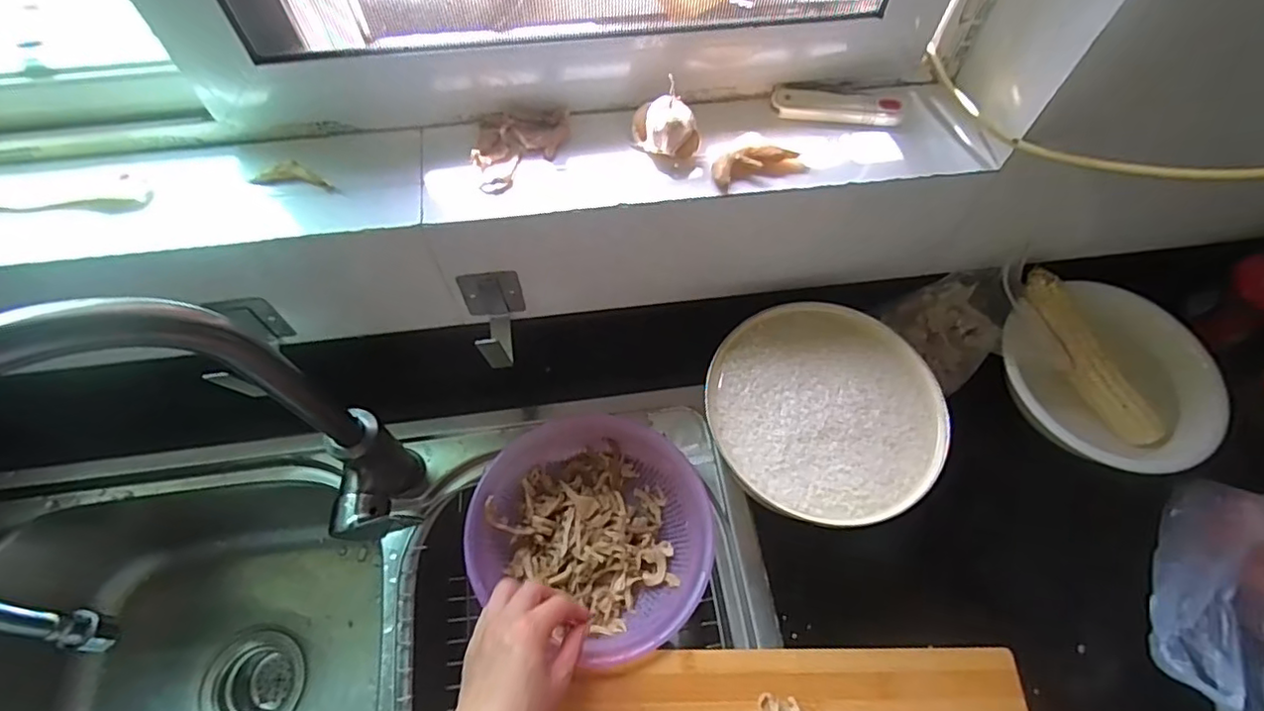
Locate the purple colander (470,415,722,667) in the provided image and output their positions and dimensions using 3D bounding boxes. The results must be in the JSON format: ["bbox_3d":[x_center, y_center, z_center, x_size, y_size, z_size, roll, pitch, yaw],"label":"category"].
[{"bbox_3d":[-0.032,0.156,0.553,0.200,0.073,0.199,0,61,-1],"label":"purple colander"}]

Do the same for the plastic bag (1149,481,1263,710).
[{"bbox_3d":[0.513,0.212,0.500,0.159,0.078,0.213,29,65,14],"label":"plastic bag"}]

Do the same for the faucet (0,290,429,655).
[{"bbox_3d":[-0.282,0.082,0.370,0.228,0.320,0.078,-33,67,-17],"label":"faucet"}]

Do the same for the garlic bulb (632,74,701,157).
[{"bbox_3d":[0.026,-0.172,0.449,0.036,0.037,0.042,-26,65,-14],"label":"garlic bulb"}]

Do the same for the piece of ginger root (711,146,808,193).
[{"bbox_3d":[0.095,-0.143,0.455,0.069,0.015,0.022,-13,62,-8],"label":"piece of ginger root"}]

